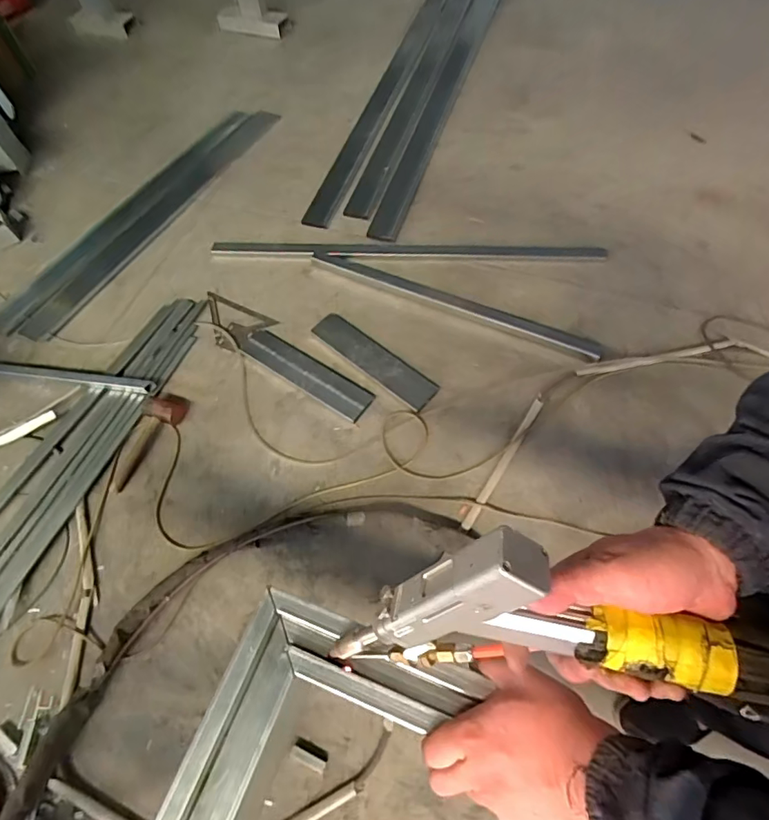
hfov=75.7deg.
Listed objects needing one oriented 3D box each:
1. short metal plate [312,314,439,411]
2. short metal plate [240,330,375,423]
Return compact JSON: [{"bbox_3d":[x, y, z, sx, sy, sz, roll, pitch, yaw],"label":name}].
[{"bbox_3d":[-0.036,-0.155,1.513,0.431,0.024,0.104,37,69,20],"label":"short metal plate"},{"bbox_3d":[-0.245,-0.122,1.507,0.460,0.025,0.113,31,61,22],"label":"short metal plate"}]

